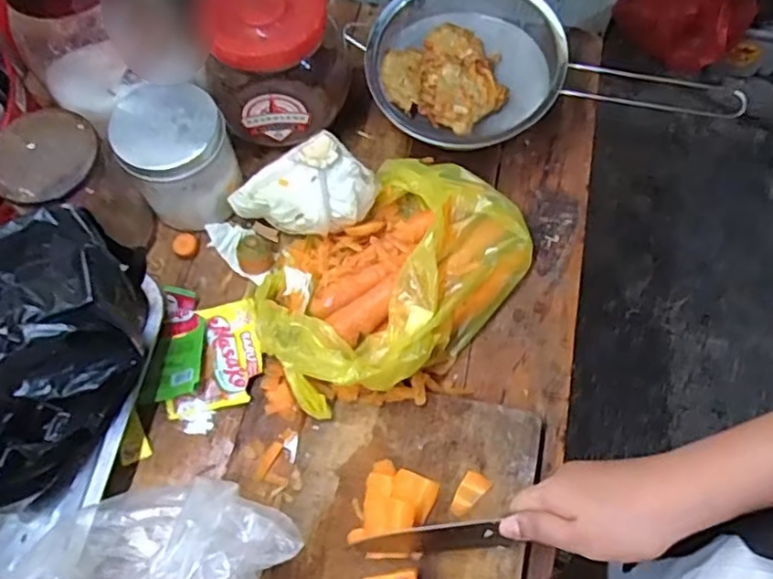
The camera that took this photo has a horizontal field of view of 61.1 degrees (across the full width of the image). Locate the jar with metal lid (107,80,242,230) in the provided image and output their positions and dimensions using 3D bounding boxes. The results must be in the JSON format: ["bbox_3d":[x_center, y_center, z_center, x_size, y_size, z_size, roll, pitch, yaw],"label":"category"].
[{"bbox_3d":[-0.179,-0.119,0.564,0.087,0.092,0.104,-23,67,-10],"label":"jar with metal lid"}]

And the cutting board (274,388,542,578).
[{"bbox_3d":[0.002,0.207,0.462,0.174,0.013,0.283,12,66,6],"label":"cutting board"}]

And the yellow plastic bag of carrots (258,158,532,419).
[{"bbox_3d":[0.001,-0.014,0.544,0.243,0.063,0.172,-40,71,-16],"label":"yellow plastic bag of carrots"}]

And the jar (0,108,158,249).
[{"bbox_3d":[-0.254,-0.077,0.539,0.083,0.125,0.076,0,65,1],"label":"jar"}]

